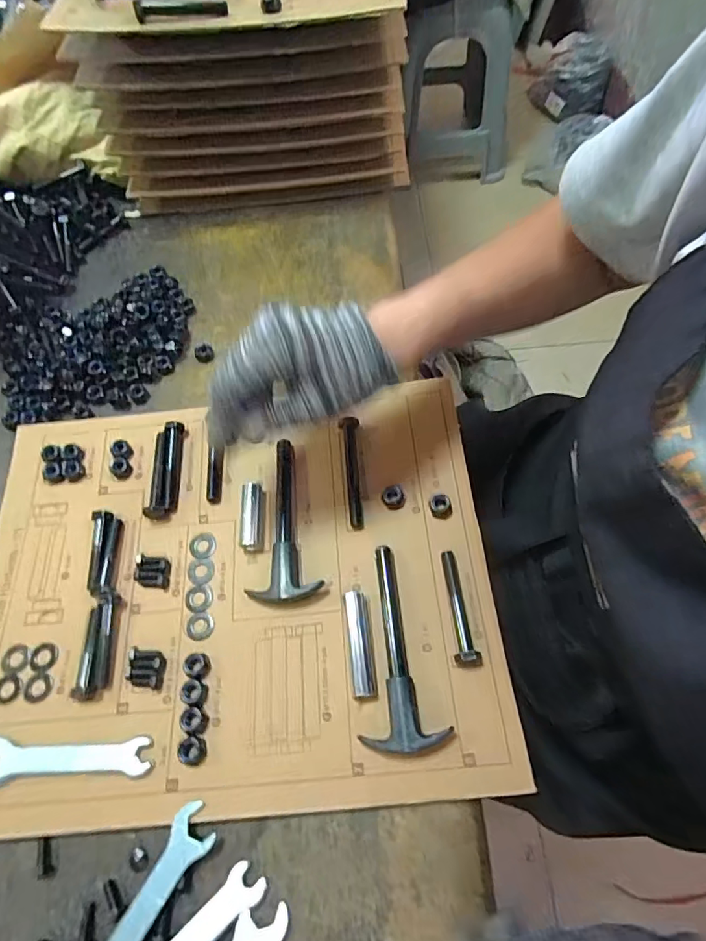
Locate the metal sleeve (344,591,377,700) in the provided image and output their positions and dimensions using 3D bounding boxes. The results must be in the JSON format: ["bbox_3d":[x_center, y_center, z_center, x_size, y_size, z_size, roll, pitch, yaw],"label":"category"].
[{"bbox_3d":[0.004,0.115,0.335,0.015,0.011,0.066,-7,65,0],"label":"metal sleeve"}]

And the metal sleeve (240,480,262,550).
[{"bbox_3d":[-0.079,0.034,0.384,0.014,0.011,0.052,-4,65,1],"label":"metal sleeve"}]

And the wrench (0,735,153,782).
[{"bbox_3d":[-0.184,0.181,0.315,0.113,0.005,0.024,-4,65,1],"label":"wrench"}]

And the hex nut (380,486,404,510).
[{"bbox_3d":[0.030,0.020,0.381,0.017,0.007,0.018,-13,65,-3],"label":"hex nut"}]

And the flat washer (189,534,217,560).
[{"bbox_3d":[-0.114,0.057,0.378,0.020,0.004,0.019,-1,65,3],"label":"flat washer"}]

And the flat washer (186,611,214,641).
[{"bbox_3d":[-0.108,0.110,0.354,0.020,0.004,0.020,-9,65,-1],"label":"flat washer"}]

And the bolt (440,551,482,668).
[{"bbox_3d":[0.070,0.091,0.337,0.015,0.020,0.076,-9,65,-1],"label":"bolt"}]

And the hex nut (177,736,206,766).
[{"bbox_3d":[-0.101,0.176,0.313,0.015,0.008,0.016,-3,65,2],"label":"hex nut"}]

